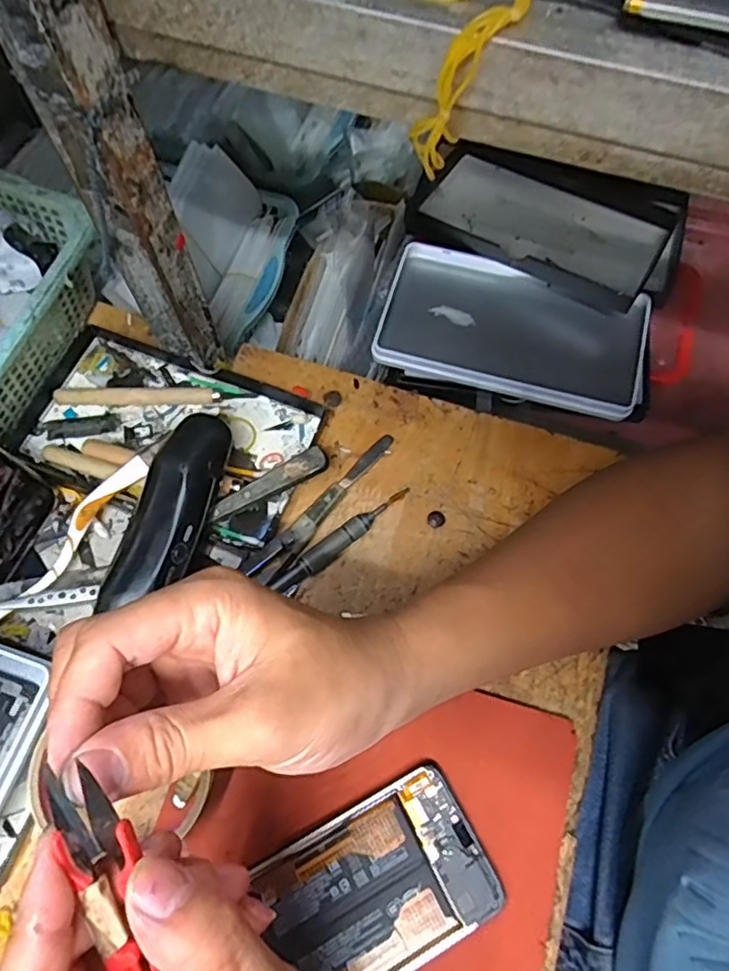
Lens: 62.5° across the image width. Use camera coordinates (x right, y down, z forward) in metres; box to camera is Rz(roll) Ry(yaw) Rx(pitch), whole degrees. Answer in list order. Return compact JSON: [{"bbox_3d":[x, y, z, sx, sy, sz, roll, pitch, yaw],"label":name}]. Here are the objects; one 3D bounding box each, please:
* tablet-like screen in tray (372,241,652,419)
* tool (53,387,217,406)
[{"bbox_3d":[0.105,-0.113,0.431,0.184,0.021,0.101,17,69,5],"label":"tablet-like screen in tray"},{"bbox_3d":[-0.152,-0.060,0.403,0.105,0.008,0.012,1,69,-1],"label":"tool"}]

